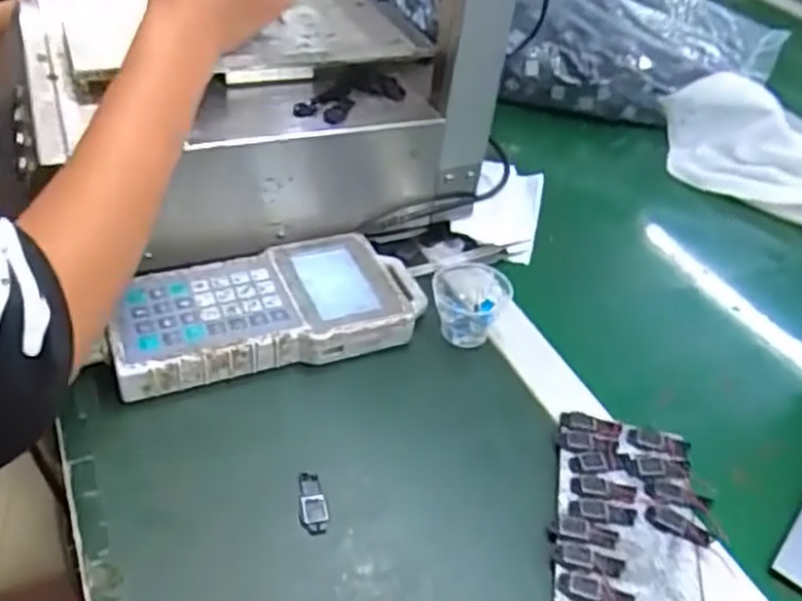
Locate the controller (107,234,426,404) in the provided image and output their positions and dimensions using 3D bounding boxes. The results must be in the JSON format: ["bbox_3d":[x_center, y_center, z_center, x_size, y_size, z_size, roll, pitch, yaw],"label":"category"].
[{"bbox_3d":[-0.092,0.004,0.537,0.219,0.030,0.104,-11,43,-19],"label":"controller"}]

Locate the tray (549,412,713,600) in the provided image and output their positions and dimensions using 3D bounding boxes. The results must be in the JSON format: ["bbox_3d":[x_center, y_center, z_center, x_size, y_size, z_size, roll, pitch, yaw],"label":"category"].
[{"bbox_3d":[0.129,0.147,0.419,0.085,0.010,0.194,12,41,6],"label":"tray"}]

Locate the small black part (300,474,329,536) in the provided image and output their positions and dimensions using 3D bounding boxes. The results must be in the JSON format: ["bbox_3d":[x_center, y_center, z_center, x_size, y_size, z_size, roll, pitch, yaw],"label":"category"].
[{"bbox_3d":[-0.051,0.118,0.435,0.016,0.004,0.040,-3,41,-10],"label":"small black part"}]

